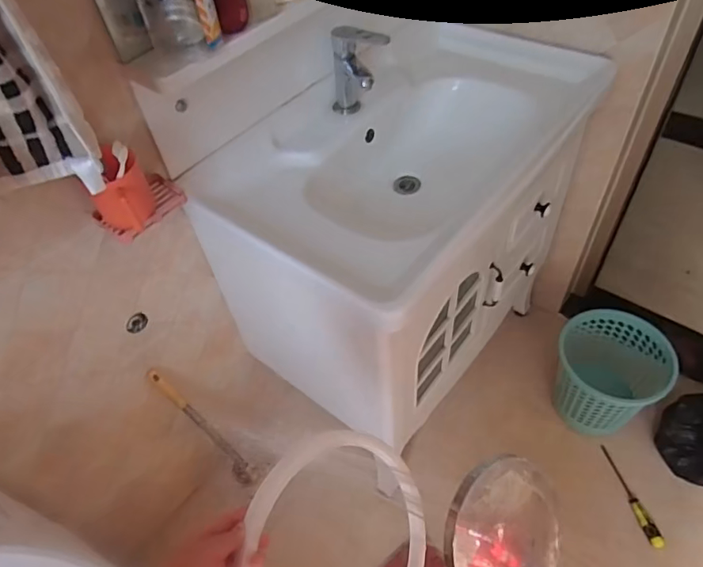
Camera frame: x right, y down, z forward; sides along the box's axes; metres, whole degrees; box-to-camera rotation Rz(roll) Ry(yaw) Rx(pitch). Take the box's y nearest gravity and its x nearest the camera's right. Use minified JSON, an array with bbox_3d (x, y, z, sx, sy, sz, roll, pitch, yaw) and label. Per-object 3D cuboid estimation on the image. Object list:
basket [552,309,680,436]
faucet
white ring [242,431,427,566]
[{"bbox_3d":[0.674,0.251,1.398,0.268,0.273,0.251,-18,51,-9],"label":"basket"},{"bbox_3d":[0.018,-0.412,1.006,0.074,0.165,0.124,-37,56,-22],"label":"faucet"},{"bbox_3d":[-0.013,0.314,0.592,0.259,0.274,0.026,-22,5,-38],"label":"white ring"}]

